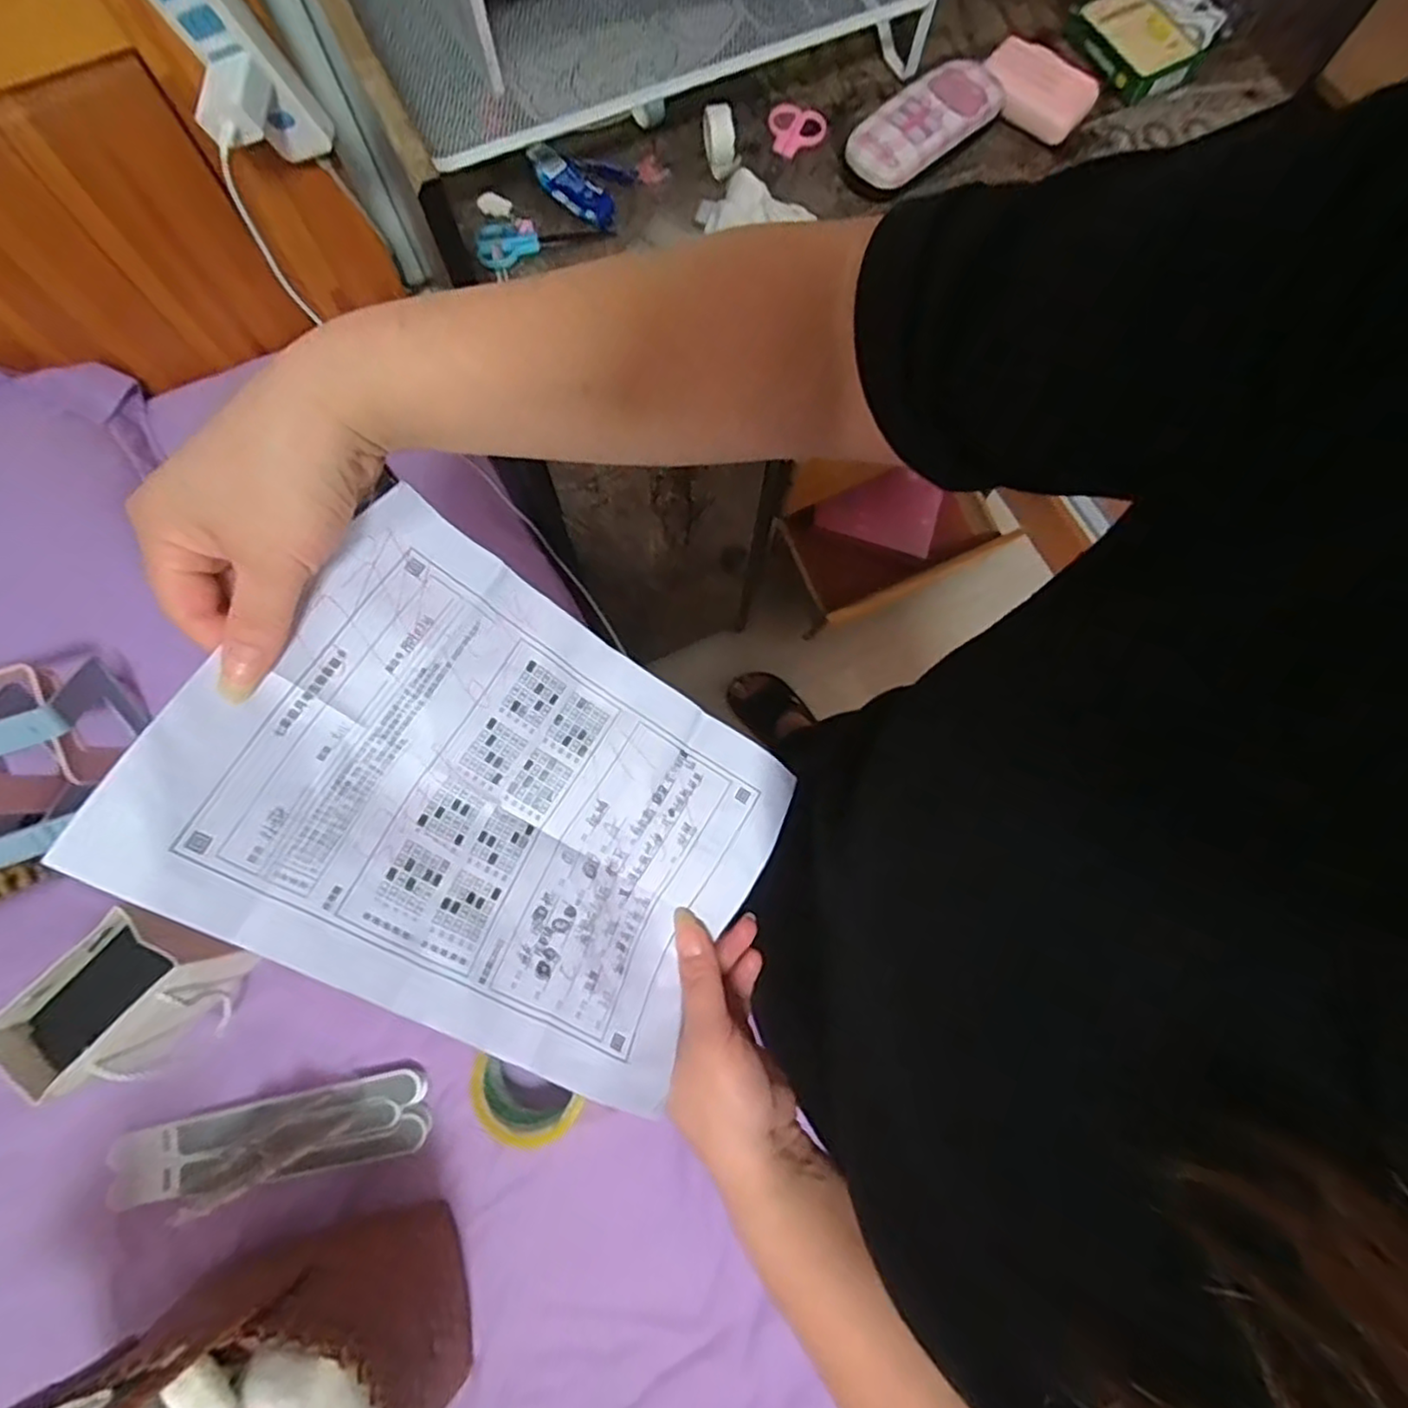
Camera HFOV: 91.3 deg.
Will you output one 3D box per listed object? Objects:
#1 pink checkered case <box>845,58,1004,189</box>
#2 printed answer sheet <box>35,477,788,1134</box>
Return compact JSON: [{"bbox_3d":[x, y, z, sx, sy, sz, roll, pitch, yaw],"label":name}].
[{"bbox_3d":[0.190,-0.489,0.592,0.154,0.041,0.068,-43,81,-10],"label":"pink checkered case"},{"bbox_3d":[-0.089,0.049,0.322,0.254,0.030,0.184,37,68,-20],"label":"printed answer sheet"}]

